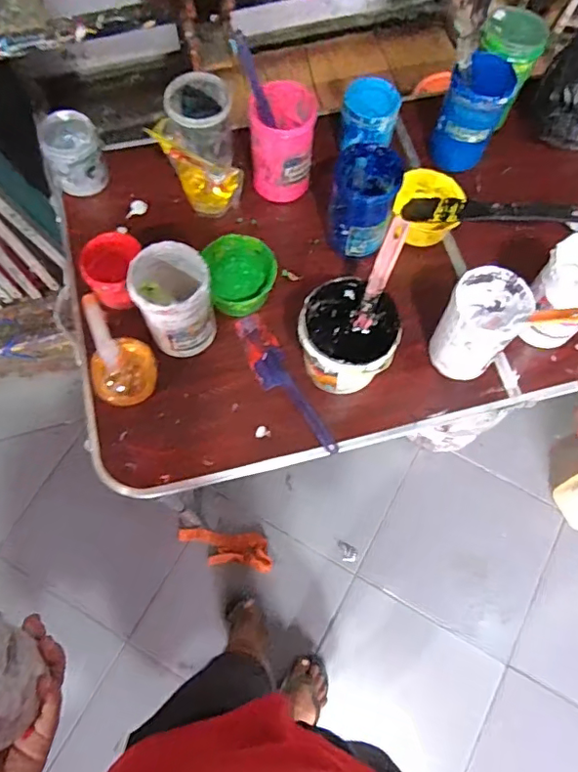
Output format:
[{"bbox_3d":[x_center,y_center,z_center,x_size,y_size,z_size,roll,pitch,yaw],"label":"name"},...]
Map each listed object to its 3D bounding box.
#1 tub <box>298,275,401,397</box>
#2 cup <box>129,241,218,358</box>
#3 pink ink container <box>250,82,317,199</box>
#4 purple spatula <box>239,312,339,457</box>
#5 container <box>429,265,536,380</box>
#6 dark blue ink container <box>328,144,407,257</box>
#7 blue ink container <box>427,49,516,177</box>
[{"bbox_3d":[0.078,-0.062,0.745,0.125,0.107,0.123,0,70,-1],"label":"tub"},{"bbox_3d":[-0.153,-0.114,0.743,0.095,0.142,0.094,0,70,-1],"label":"cup"},{"bbox_3d":[-0.008,-0.370,0.861,0.099,0.158,0.102,8,70,2],"label":"pink ink container"},{"bbox_3d":[-0.010,-0.003,0.792,0.052,0.010,0.237,-27,73,-10],"label":"purple spatula"},{"bbox_3d":[0.255,-0.084,0.747,0.104,0.140,0.096,0,70,-1],"label":"container"},{"bbox_3d":[0.110,-0.271,0.809,0.092,0.130,0.099,16,71,5],"label":"dark blue ink container"},{"bbox_3d":[0.292,-0.433,0.879,0.096,0.142,0.102,17,71,5],"label":"blue ink container"}]

